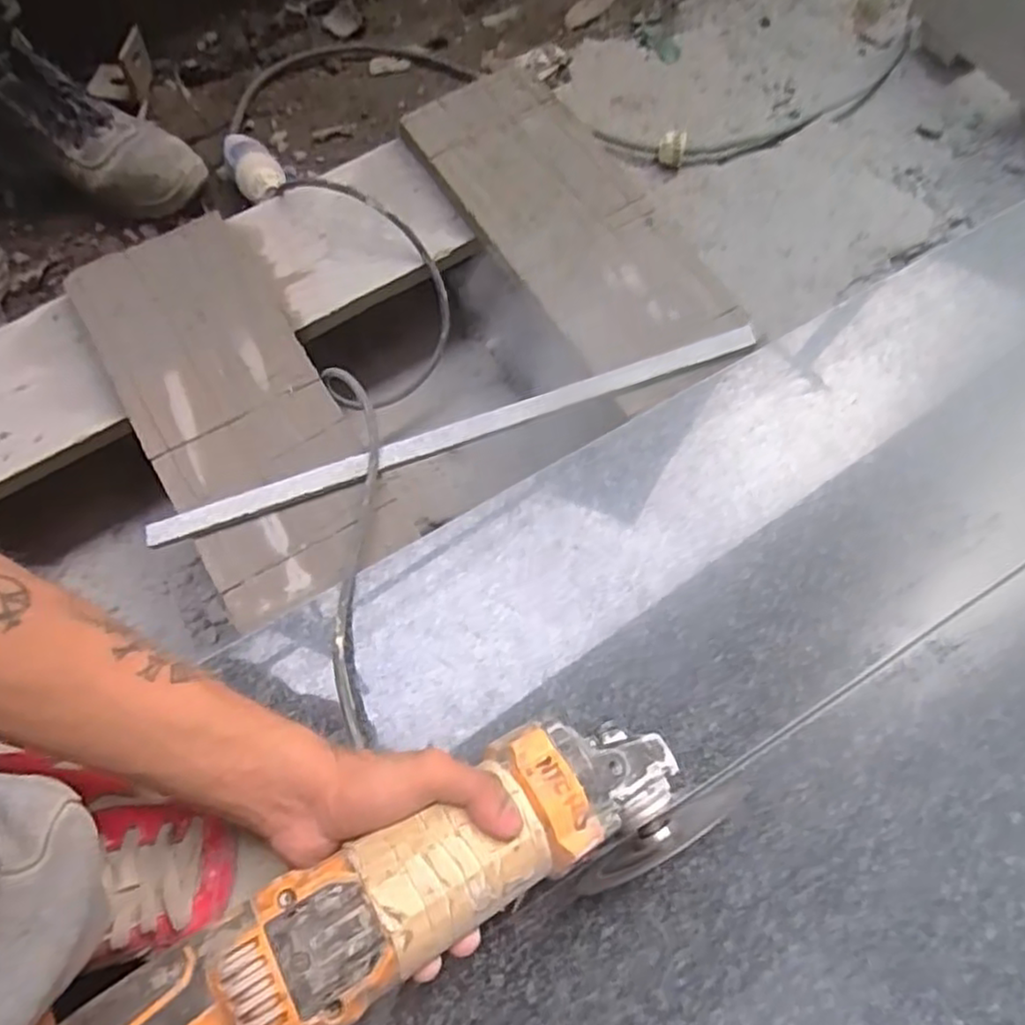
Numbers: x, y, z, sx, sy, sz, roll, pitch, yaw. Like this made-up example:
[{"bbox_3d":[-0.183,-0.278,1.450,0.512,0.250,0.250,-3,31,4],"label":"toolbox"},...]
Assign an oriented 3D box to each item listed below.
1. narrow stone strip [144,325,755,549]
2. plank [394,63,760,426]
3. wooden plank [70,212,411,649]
[{"bbox_3d":[-0.034,-0.062,0.543,0.484,0.015,0.019,-19,70,-7],"label":"narrow stone strip"},{"bbox_3d":[0.052,-0.252,0.611,0.146,0.019,0.356,-28,71,-11],"label":"plank"},{"bbox_3d":[-0.229,-0.090,0.561,0.145,0.023,0.368,-31,68,-9],"label":"wooden plank"}]

